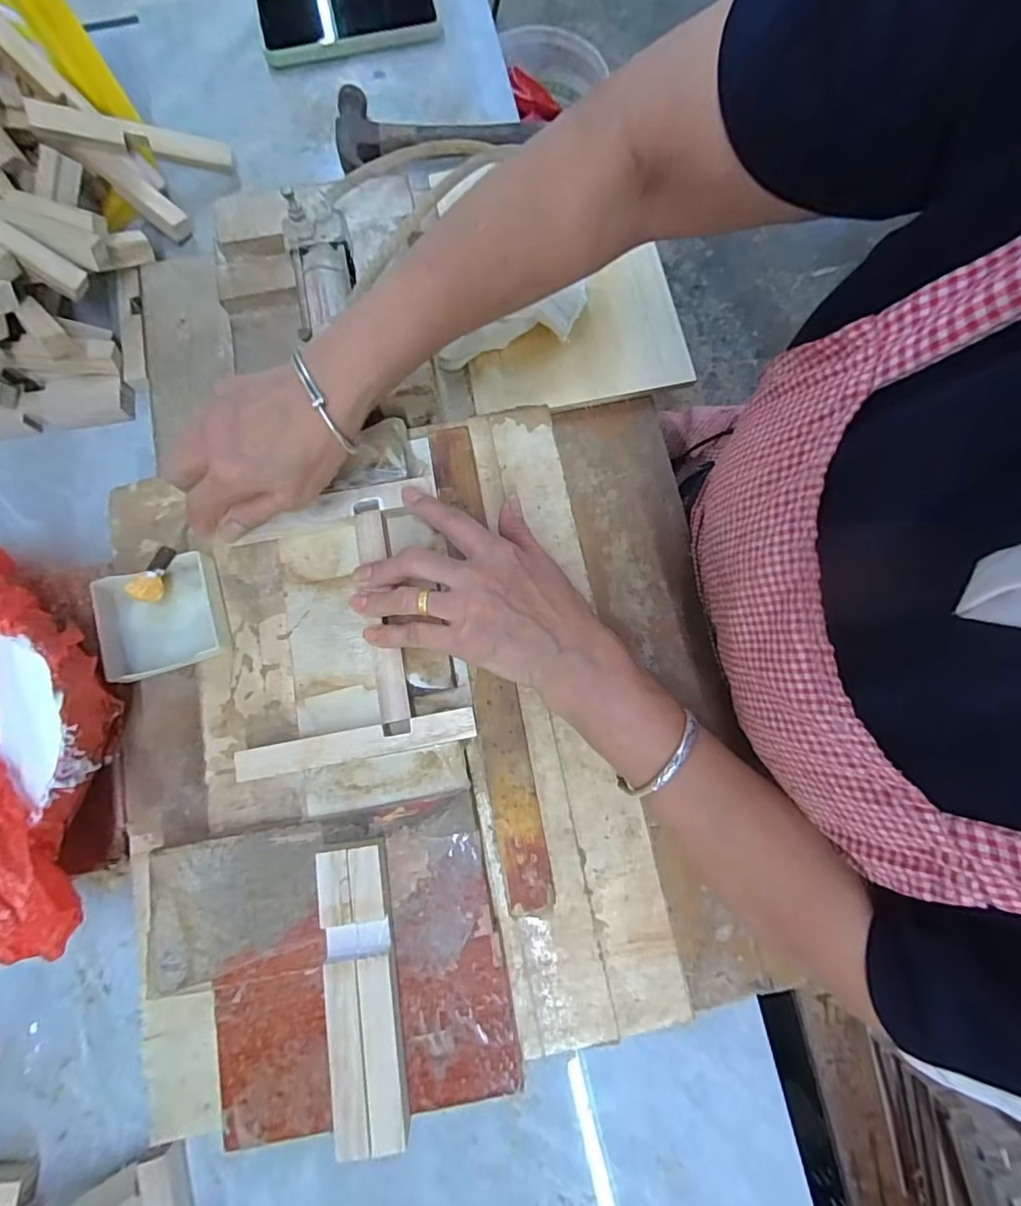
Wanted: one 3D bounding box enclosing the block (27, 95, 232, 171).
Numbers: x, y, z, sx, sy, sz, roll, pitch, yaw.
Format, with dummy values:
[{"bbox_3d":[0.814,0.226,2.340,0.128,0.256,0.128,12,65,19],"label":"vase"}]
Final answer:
[{"bbox_3d":[-0.310,-0.386,0.430,0.138,0.021,0.015,-11,78,-28],"label":"block"}]

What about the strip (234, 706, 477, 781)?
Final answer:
[{"bbox_3d":[-0.095,0.088,0.321,0.146,0.005,0.019,-11,77,-1],"label":"strip"}]

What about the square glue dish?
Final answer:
[{"bbox_3d":[-0.235,0.009,0.350,0.082,0.019,0.073,-17,80,-2],"label":"square glue dish"}]

